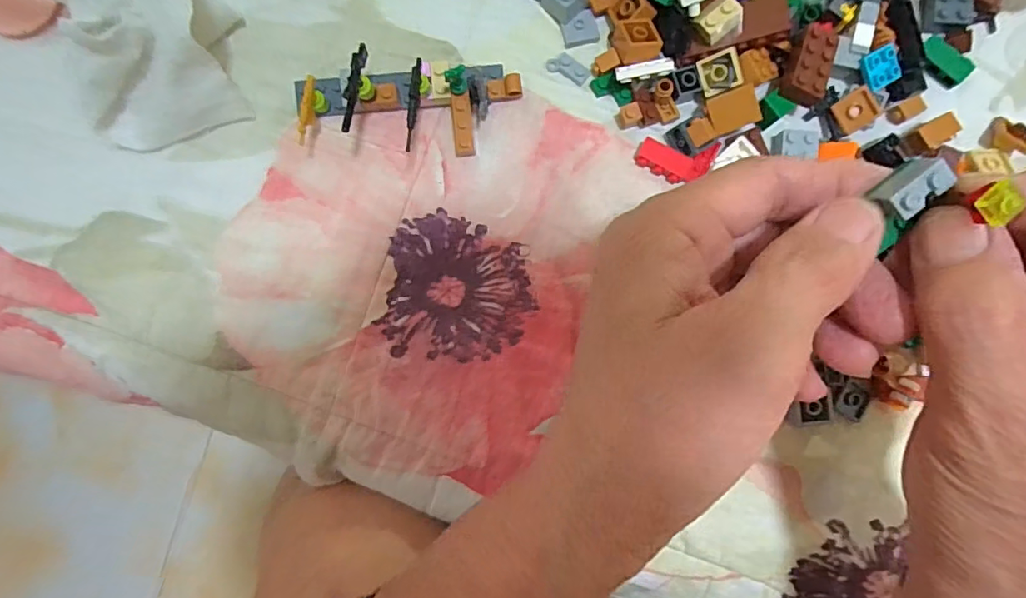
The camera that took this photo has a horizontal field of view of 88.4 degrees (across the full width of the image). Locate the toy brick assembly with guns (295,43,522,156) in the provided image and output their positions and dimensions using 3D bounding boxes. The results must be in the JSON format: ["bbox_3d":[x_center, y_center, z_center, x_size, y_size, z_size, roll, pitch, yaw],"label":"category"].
[{"bbox_3d":[-0.044,-0.084,0.230,0.097,0.043,0.040,-6,93,-12],"label":"toy brick assembly with guns"}]

